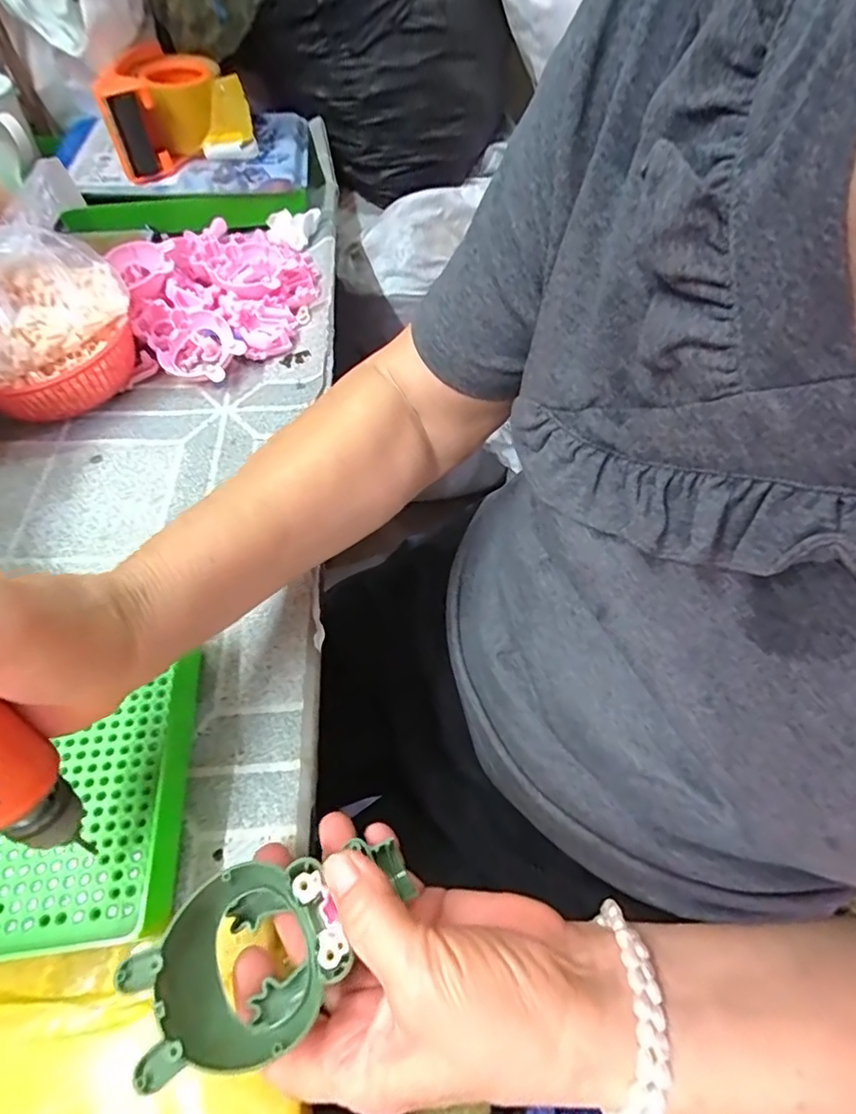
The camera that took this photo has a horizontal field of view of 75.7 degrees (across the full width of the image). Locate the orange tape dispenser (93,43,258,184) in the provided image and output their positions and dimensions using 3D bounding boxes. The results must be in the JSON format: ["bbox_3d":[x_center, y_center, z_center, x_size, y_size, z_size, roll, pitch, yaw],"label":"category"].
[{"bbox_3d":[-0.251,-0.434,0.537,0.130,0.073,0.108,-28,61,-18],"label":"orange tape dispenser"}]

